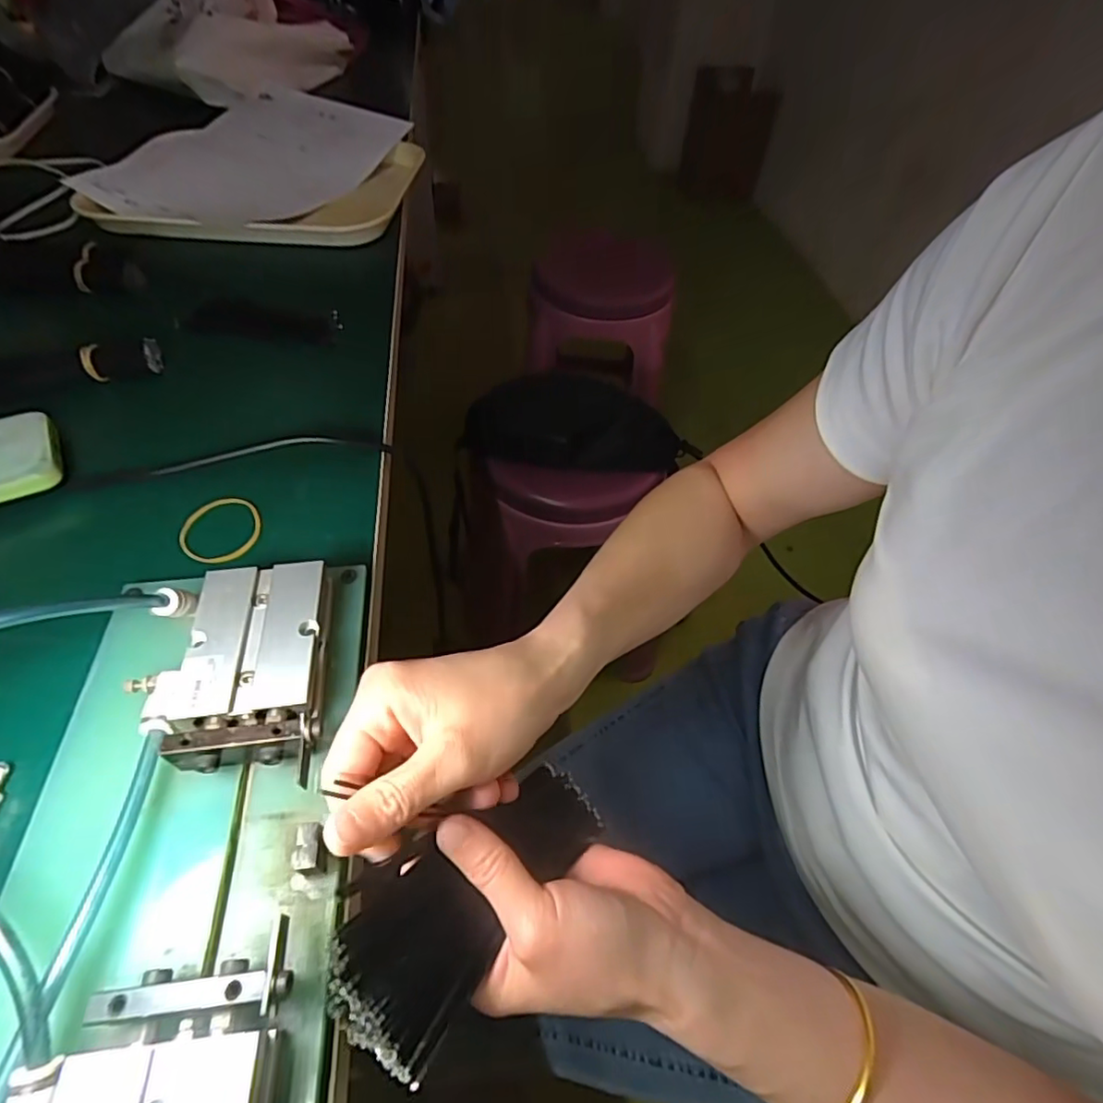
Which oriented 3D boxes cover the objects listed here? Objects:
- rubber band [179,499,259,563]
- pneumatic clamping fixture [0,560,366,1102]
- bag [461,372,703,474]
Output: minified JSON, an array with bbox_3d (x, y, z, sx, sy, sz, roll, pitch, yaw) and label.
[{"bbox_3d":[-0.187,-0.012,0.330,0.043,0.005,0.043,2,51,-3],"label":"rubber band"},{"bbox_3d":[-0.138,0.116,0.206,0.115,0.032,0.257,-3,52,-9],"label":"pneumatic clamping fixture"},{"bbox_3d":[0.034,-0.177,0.790,0.301,0.069,0.126,1,51,-3],"label":"bag"}]

